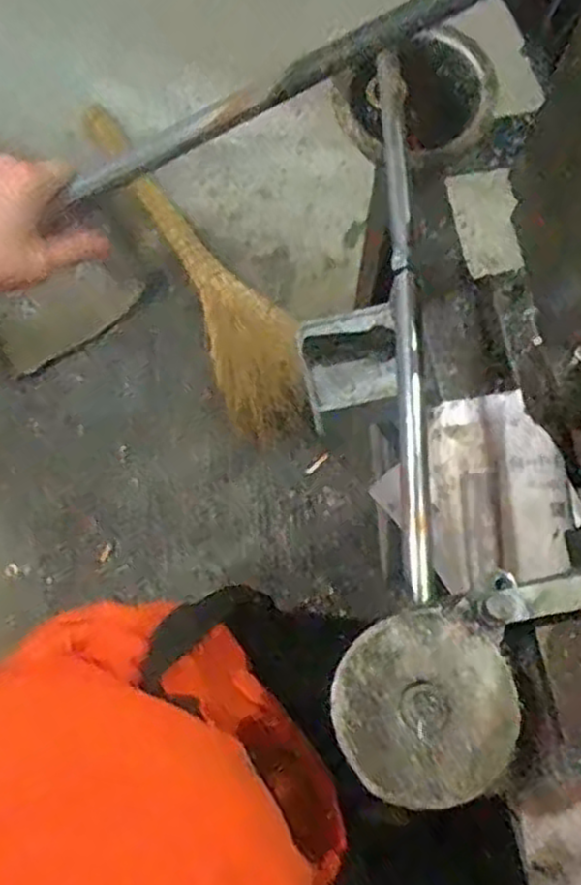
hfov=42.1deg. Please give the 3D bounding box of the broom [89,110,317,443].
[{"bbox_3d":[-0.167,-0.336,1.427,0.168,0.093,0.765,-28,78,-5],"label":"broom"}]

